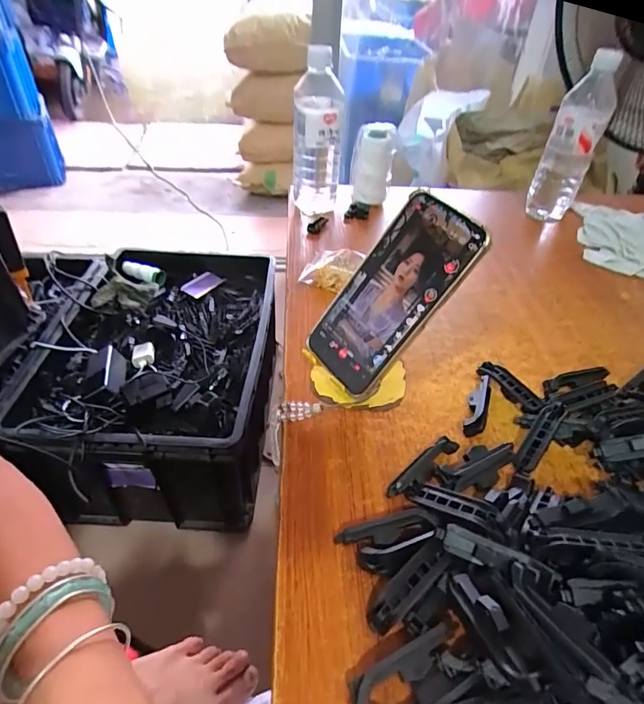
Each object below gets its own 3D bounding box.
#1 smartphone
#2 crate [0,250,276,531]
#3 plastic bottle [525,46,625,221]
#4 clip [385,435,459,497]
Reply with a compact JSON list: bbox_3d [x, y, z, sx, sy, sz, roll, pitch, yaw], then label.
[{"bbox_3d":[0.057,-0.046,0.362,0.076,0.166,0.007,47,19,30],"label":"smartphone"},{"bbox_3d":[-0.342,0.054,1.004,0.435,0.308,0.584,4,43,0],"label":"crate"},{"bbox_3d":[0.377,-0.307,0.670,0.070,0.248,0.057,22,45,21],"label":"plastic bottle"},{"bbox_3d":[0.081,0.093,0.349,0.019,0.016,0.072,33,49,30],"label":"clip"}]

